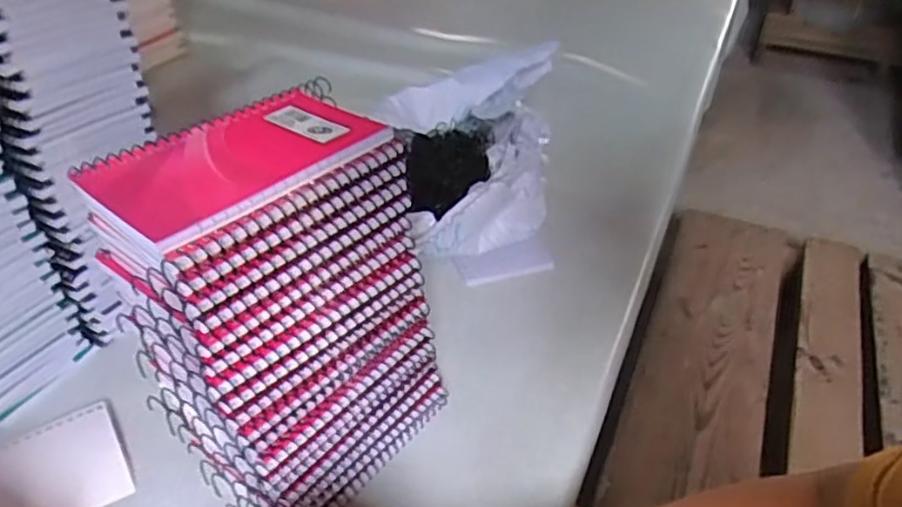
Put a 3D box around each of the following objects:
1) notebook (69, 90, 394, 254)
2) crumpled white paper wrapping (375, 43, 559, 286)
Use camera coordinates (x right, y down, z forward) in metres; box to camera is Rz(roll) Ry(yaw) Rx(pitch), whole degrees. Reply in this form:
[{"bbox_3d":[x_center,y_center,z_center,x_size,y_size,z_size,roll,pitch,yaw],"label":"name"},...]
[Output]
[{"bbox_3d":[-0.101,-0.048,0.321,0.082,0.010,0.129,33,48,32],"label":"notebook"},{"bbox_3d":[0.017,-0.077,0.592,0.148,0.130,0.211,3,39,0],"label":"crumpled white paper wrapping"}]

